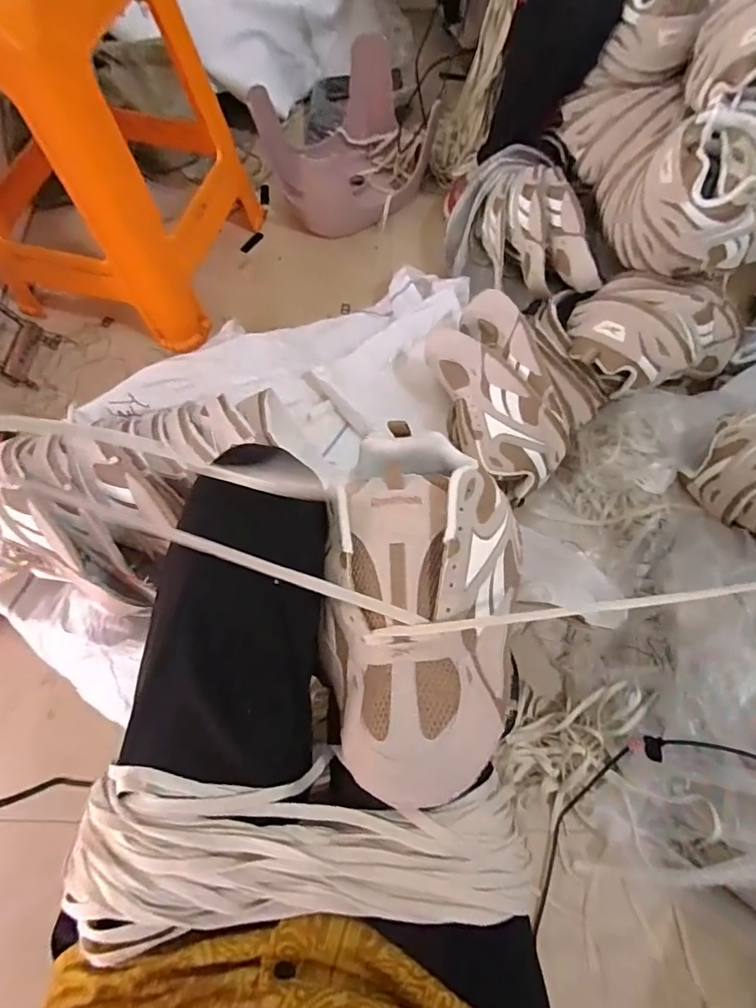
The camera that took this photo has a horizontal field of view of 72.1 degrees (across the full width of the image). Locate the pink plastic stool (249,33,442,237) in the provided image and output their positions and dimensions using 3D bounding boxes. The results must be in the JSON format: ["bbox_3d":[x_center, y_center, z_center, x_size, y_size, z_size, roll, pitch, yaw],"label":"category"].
[{"bbox_3d":[-0.059,-0.665,0.972,0.285,0.169,0.243,-25,70,-8],"label":"pink plastic stool"}]

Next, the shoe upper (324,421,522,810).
[{"bbox_3d":[0.033,0.064,0.371,0.138,0.060,0.260,5,69,4],"label":"shoe upper"}]

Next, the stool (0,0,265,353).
[{"bbox_3d":[-0.481,-0.570,0.800,0.430,0.463,0.339,18,70,9],"label":"stool"}]

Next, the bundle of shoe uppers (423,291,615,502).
[{"bbox_3d":[0.175,-0.155,0.734,0.241,0.122,0.203,37,74,15],"label":"bundle of shoe uppers"}]

